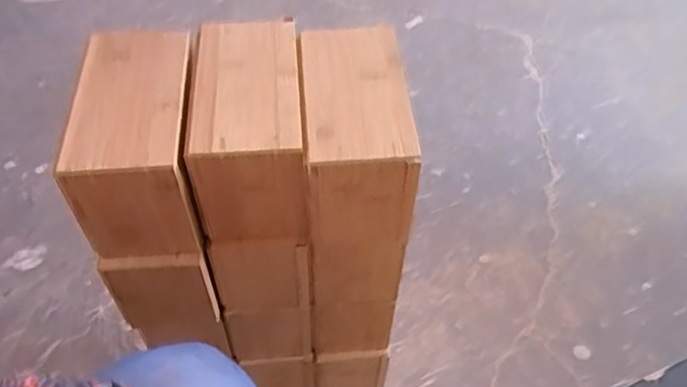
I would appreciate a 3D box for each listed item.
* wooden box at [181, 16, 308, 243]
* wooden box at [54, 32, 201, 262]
[{"bbox_3d":[-0.073,-0.052,0.496,0.084,0.103,0.149,-1,52,-3],"label":"wooden box"},{"bbox_3d":[-0.158,-0.040,0.481,0.081,0.110,0.134,-3,52,-5],"label":"wooden box"}]

